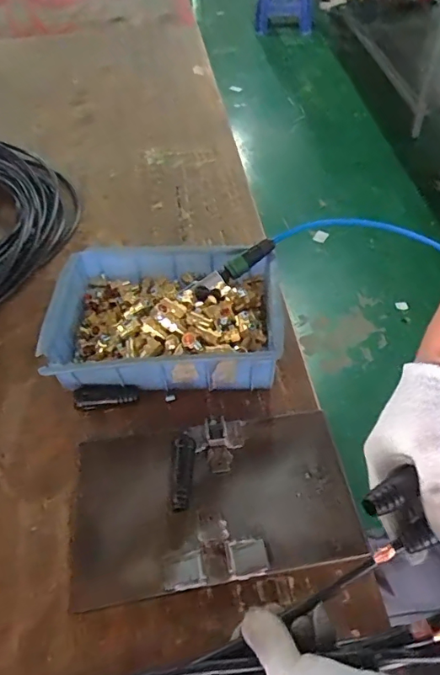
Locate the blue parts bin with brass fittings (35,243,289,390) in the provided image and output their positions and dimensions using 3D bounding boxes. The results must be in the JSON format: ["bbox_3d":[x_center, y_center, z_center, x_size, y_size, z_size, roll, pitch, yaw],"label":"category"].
[{"bbox_3d":[-0.071,-0.028,0.653,0.288,0.090,0.202,-2,51,-1],"label":"blue parts bin with brass fittings"}]

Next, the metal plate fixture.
[{"bbox_3d":[-0.011,0.172,0.529,0.295,0.031,0.178,-8,51,-6],"label":"metal plate fixture"}]

